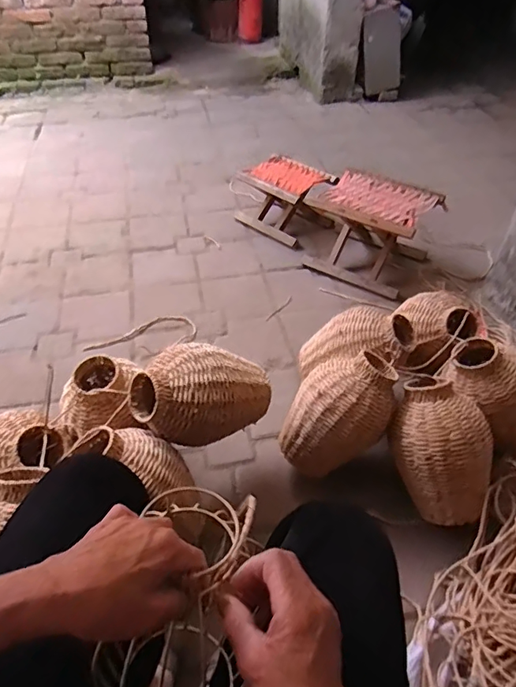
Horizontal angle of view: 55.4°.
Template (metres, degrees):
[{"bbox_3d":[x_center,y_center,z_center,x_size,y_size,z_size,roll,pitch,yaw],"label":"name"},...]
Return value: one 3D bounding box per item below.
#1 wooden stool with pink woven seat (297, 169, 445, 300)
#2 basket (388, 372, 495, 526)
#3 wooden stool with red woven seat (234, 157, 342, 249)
[{"bbox_3d":[0.334,-0.345,1.489,0.327,0.230,0.273,28,50,25],"label":"wooden stool with pink woven seat"},{"bbox_3d":[0.332,0.198,0.914,0.166,0.258,0.165,-9,19,7],"label":"basket"},{"bbox_3d":[0.089,-0.486,1.660,0.232,0.187,0.278,-29,51,-28],"label":"wooden stool with red woven seat"}]

